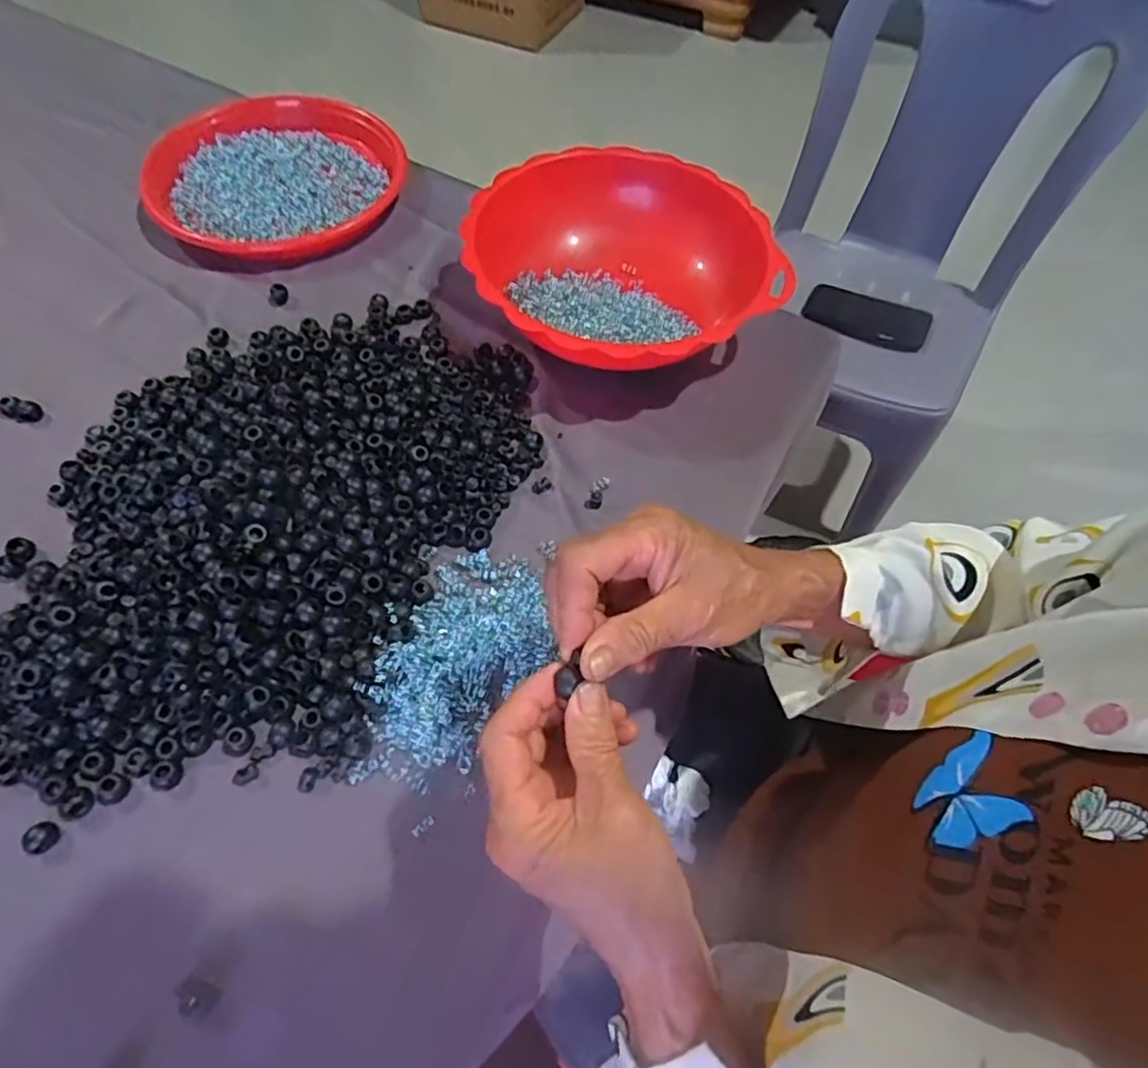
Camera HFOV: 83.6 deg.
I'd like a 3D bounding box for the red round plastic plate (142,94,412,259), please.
[{"bbox_3d":[-0.285,-0.350,0.619,0.240,0.046,0.210,-22,63,-14],"label":"red round plastic plate"}]

